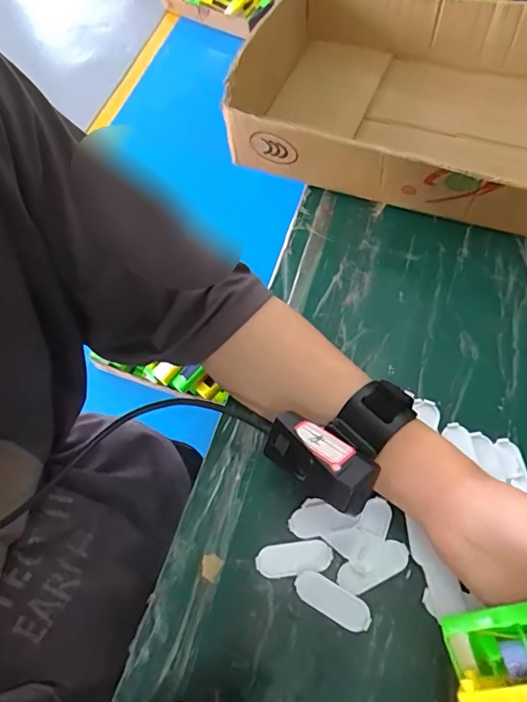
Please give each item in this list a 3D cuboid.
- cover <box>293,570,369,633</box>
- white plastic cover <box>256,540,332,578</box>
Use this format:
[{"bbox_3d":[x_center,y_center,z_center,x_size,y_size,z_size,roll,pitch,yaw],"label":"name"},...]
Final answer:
[{"bbox_3d":[0.044,0.159,0.320,0.050,0.004,0.020,26,68,15],"label":"cover"},{"bbox_3d":[0.020,0.138,0.334,0.049,0.004,0.020,-8,63,0],"label":"white plastic cover"}]

